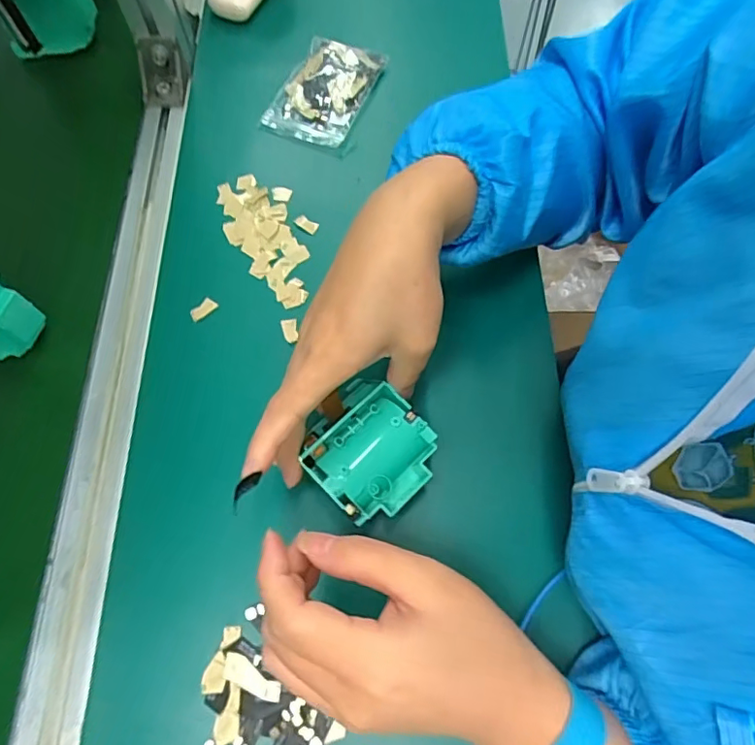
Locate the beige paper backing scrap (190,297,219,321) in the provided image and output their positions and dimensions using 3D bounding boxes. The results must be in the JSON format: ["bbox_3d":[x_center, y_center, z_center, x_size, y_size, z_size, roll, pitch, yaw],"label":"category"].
[{"bbox_3d":[-0.132,-0.048,0.409,0.021,0.007,0.010,-39,76,-12],"label":"beige paper backing scrap"}]

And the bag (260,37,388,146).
[{"bbox_3d":[-0.046,-0.248,0.482,0.074,0.021,0.105,22,73,6],"label":"bag"}]

